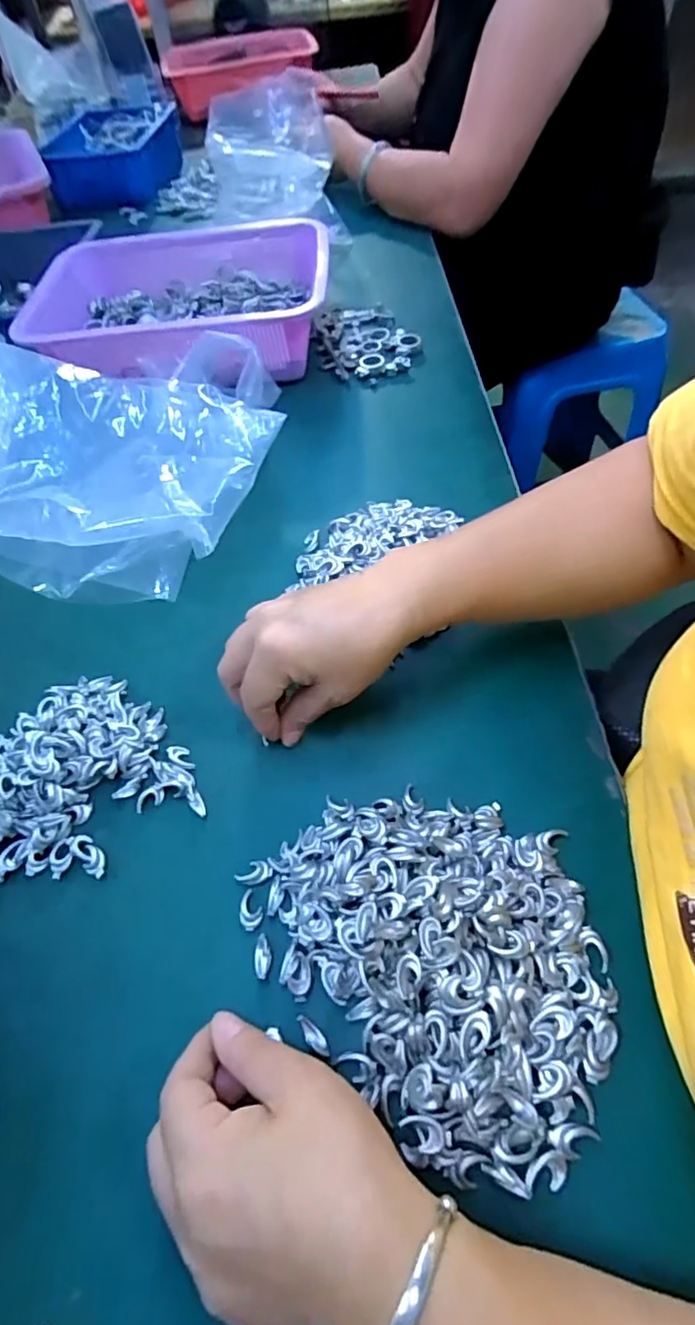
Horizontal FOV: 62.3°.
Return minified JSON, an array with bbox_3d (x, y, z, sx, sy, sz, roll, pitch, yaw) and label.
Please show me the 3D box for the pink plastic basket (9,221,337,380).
[{"bbox_3d":[-0.181,-0.383,0.624,0.309,0.076,0.262,-7,56,1],"label":"pink plastic basket"}]

